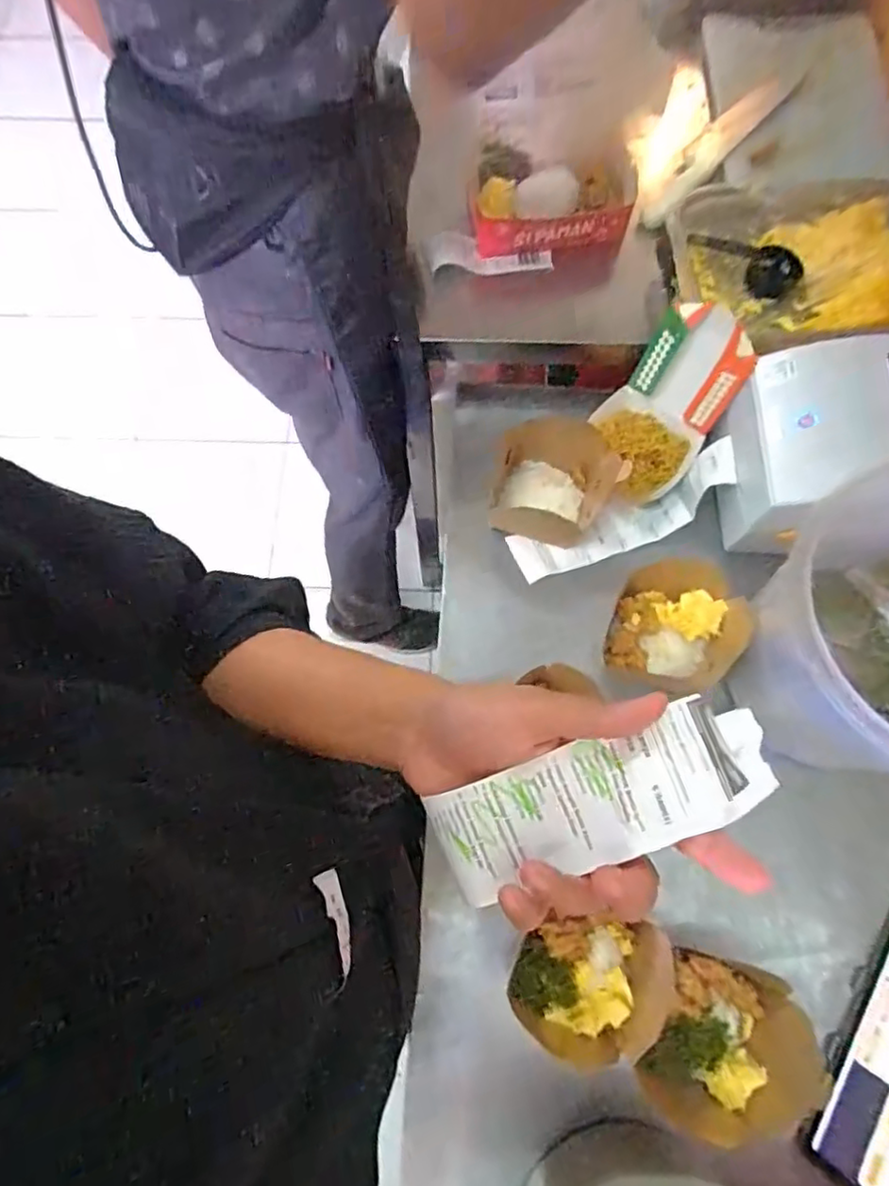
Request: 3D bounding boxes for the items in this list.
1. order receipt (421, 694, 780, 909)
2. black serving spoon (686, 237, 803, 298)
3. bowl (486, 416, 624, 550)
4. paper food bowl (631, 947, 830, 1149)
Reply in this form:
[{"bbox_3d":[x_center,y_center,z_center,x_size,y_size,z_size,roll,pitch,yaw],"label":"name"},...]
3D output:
[{"bbox_3d":[0.069,0.094,0.286,0.152,0.022,0.051,-20,72,7],"label":"order receipt"},{"bbox_3d":[0.351,-0.391,0.735,0.129,0.027,0.064,27,75,10],"label":"black serving spoon"},{"bbox_3d":[0.123,-0.124,0.717,0.126,0.075,0.124,0,72,1],"label":"bowl"},{"bbox_3d":[0.241,0.386,0.530,0.113,0.067,0.130,21,74,8],"label":"paper food bowl"}]

